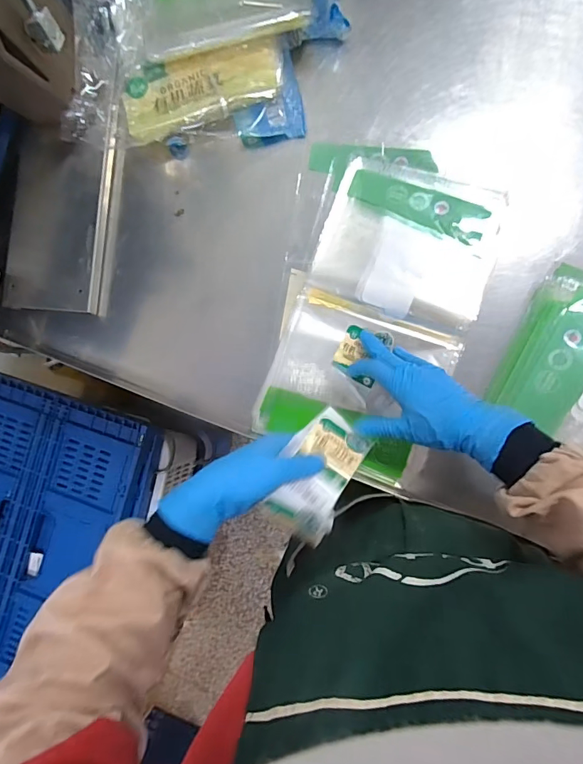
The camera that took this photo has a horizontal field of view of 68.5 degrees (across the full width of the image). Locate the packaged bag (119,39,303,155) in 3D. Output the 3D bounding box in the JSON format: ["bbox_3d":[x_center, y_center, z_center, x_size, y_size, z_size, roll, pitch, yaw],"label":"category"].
[{"bbox_3d":[-0.107,-0.385,0.583,0.242,0.048,0.118,-3,87,9],"label":"packaged bag"}]

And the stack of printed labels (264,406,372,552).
[{"bbox_3d":[0.028,0.090,0.440,0.070,0.019,0.142,30,54,7],"label":"stack of printed labels"}]

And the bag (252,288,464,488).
[{"bbox_3d":[0.077,0.004,0.536,0.208,0.015,0.193,21,91,9],"label":"bag"}]

